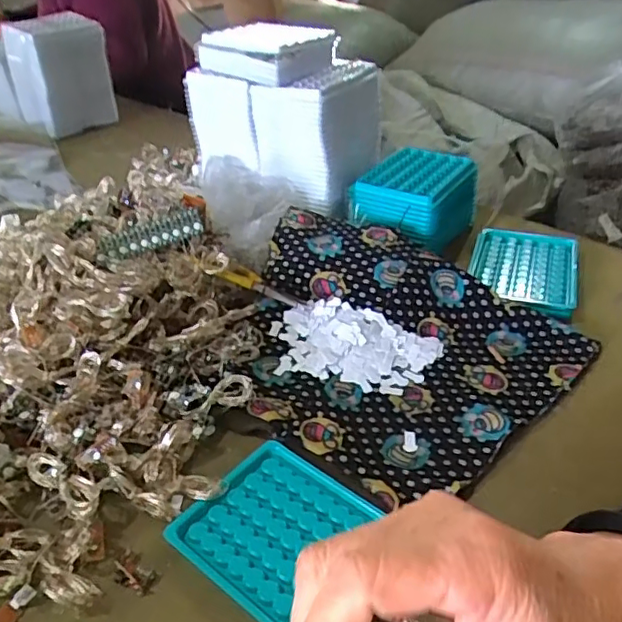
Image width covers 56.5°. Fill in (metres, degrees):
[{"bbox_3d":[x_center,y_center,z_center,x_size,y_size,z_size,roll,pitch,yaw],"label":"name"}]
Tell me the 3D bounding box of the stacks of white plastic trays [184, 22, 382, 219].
[{"bbox_3d":[-0.028,-0.221,0.639,0.205,0.150,0.122,17,38,24],"label":"stacks of white plastic trays"}]

